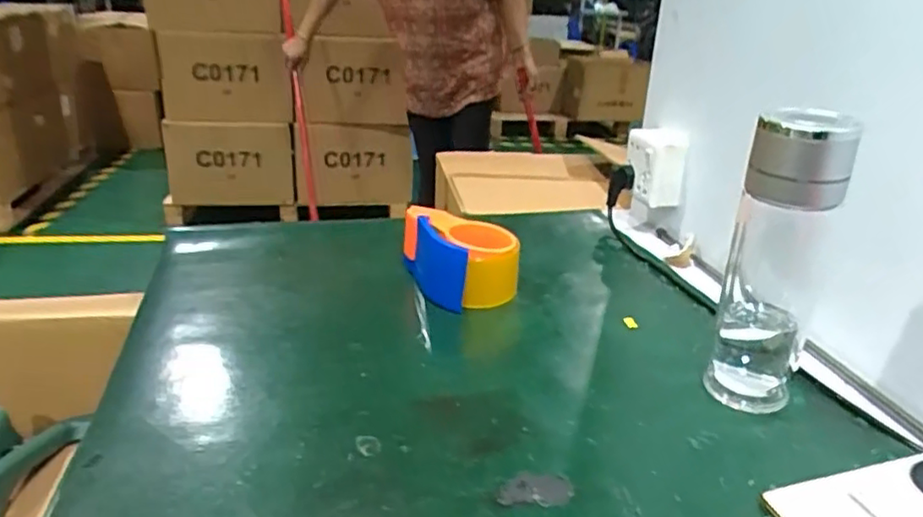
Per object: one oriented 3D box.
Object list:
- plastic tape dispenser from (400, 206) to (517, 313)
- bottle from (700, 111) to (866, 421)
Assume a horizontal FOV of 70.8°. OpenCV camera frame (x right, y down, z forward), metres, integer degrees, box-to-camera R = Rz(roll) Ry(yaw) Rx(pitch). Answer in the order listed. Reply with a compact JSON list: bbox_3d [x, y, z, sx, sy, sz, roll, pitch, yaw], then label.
[{"bbox_3d":[-0.011,0.002,0.731,0.144,0.081,0.078,19,29,34],"label":"plastic tape dispenser"},{"bbox_3d":[0.251,0.004,0.523,0.070,0.240,0.070,13,27,25],"label":"bottle"}]

